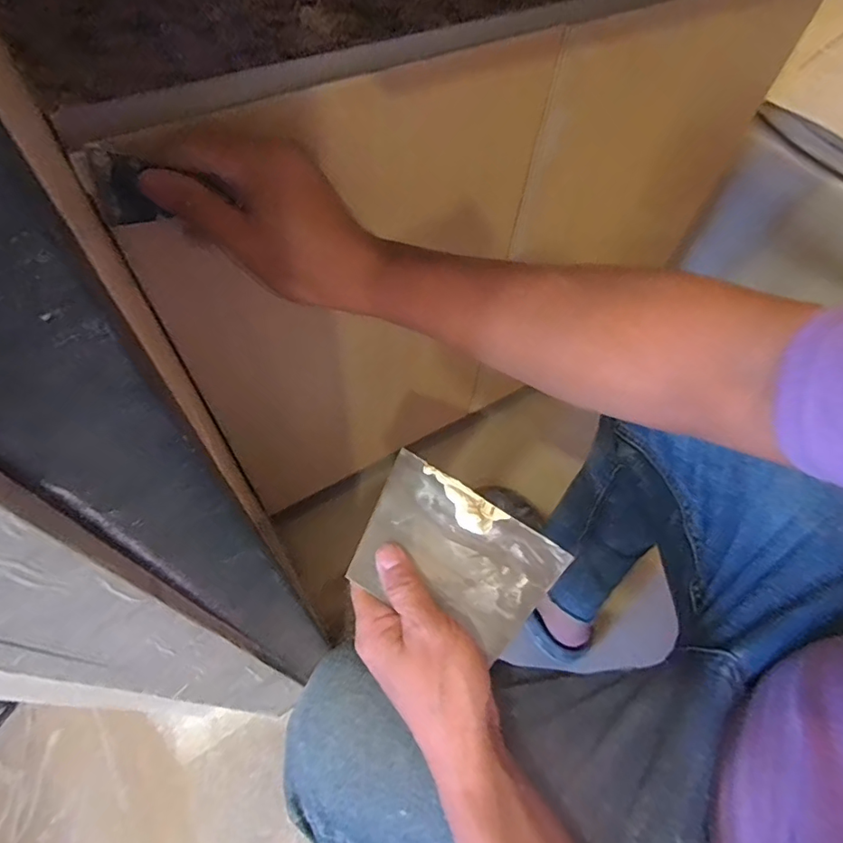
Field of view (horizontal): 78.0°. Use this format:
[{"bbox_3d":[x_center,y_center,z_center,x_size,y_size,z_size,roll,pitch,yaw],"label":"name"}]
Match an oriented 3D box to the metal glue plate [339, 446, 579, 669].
[{"bbox_3d":[0.024,0.094,0.365,0.136,0.010,0.093,30,69,6],"label":"metal glue plate"}]

